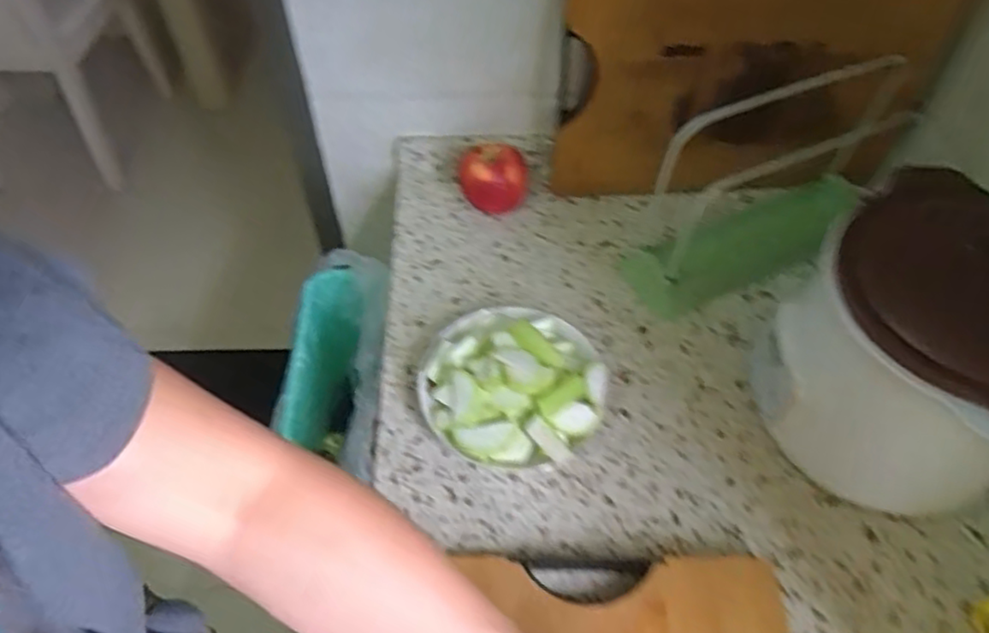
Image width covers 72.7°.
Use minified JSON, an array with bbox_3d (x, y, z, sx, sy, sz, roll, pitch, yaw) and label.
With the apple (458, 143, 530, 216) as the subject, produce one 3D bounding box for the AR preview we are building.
[{"bbox_3d":[-0.001,-0.154,0.767,0.077,0.068,0.059,1,54,0],"label":"apple"}]

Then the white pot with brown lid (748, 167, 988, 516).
[{"bbox_3d":[0.329,0.026,0.522,0.189,0.195,0.168,37,61,24],"label":"white pot with brown lid"}]

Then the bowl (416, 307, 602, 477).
[{"bbox_3d":[0.015,0.058,0.620,0.162,0.059,0.159,0,54,0],"label":"bowl"}]

